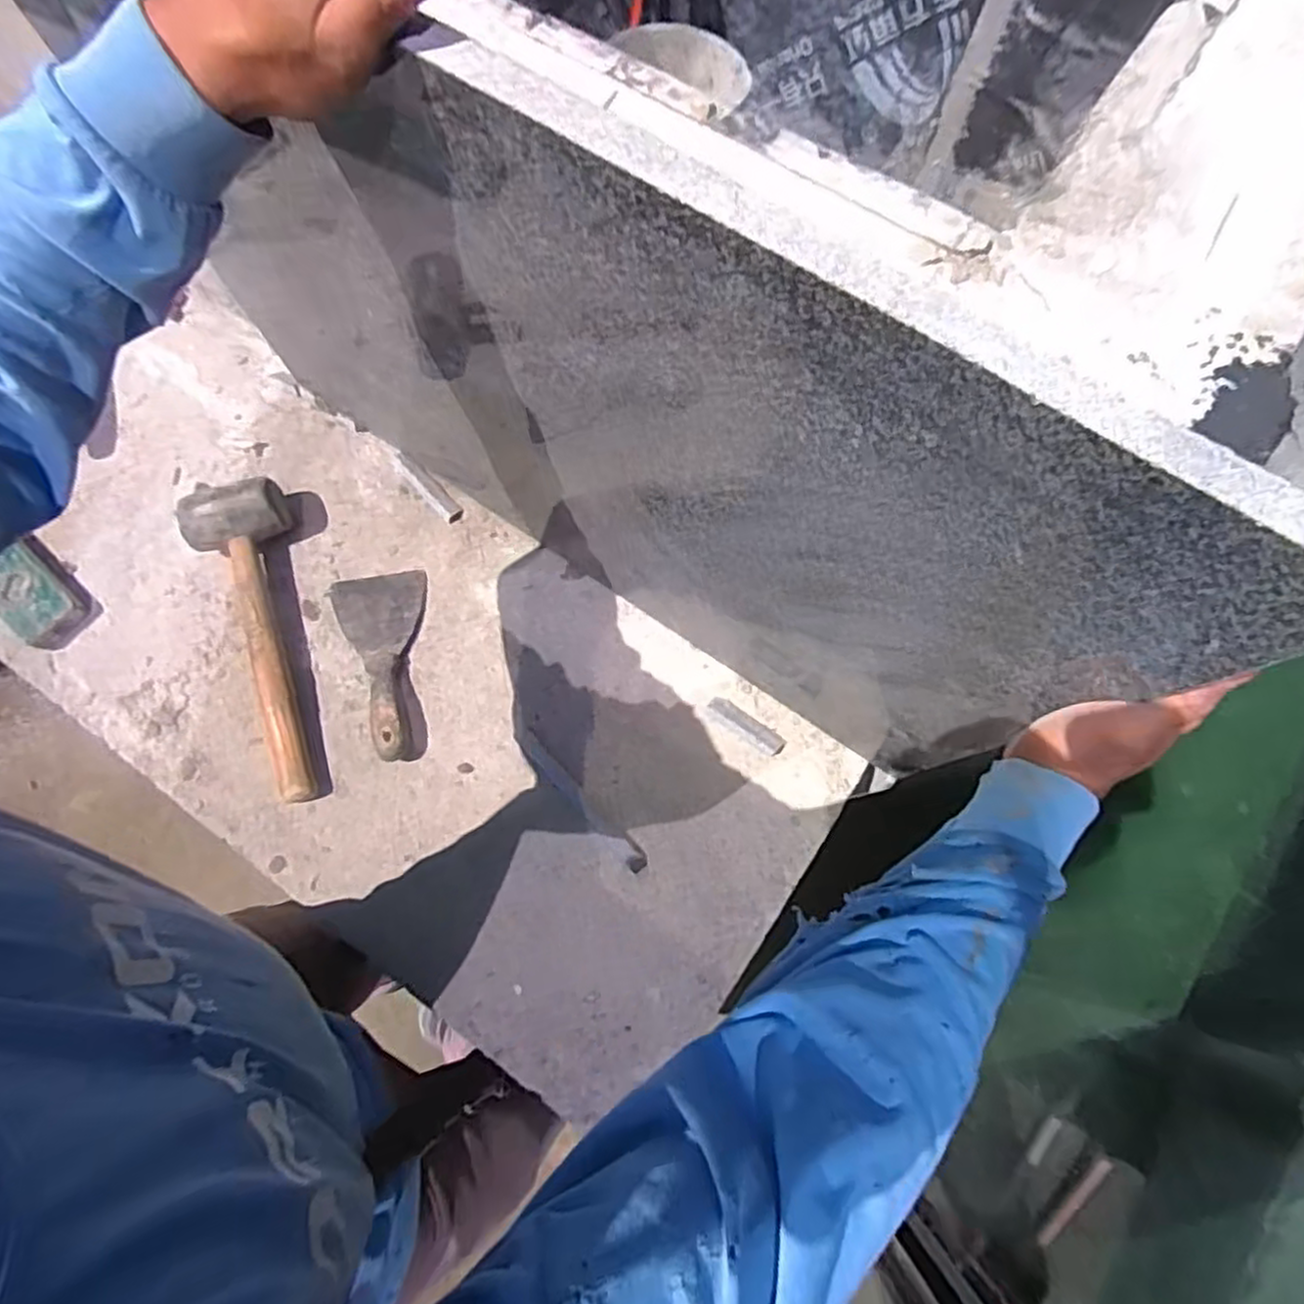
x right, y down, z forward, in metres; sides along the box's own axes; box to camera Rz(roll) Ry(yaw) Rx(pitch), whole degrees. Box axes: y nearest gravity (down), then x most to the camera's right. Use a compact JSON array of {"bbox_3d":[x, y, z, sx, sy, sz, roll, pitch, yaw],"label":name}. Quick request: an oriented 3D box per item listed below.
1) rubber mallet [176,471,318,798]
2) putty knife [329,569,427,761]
[{"bbox_3d":[-0.378,-0.016,0.717,0.094,0.064,0.317,-22,75,-6],"label":"rubber mallet"},{"bbox_3d":[-0.274,0.010,0.725,0.094,0.032,0.198,-11,74,-3],"label":"putty knife"}]

